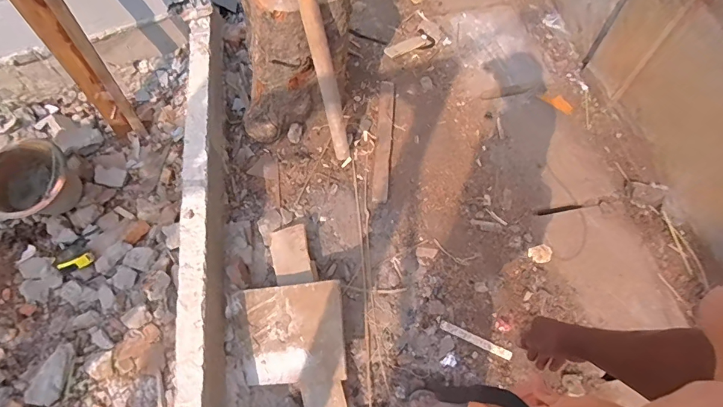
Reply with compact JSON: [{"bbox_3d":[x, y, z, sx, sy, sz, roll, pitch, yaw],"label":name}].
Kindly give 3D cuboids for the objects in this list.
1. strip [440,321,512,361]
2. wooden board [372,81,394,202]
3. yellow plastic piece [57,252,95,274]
[{"bbox_3d":[0.373,0.445,1.304,0.236,0.013,0.029,23,66,13],"label":"strip"},{"bbox_3d":[0.092,-0.269,1.631,0.063,0.026,0.579,4,63,4],"label":"wooden board"},{"bbox_3d":[-0.857,0.180,1.200,0.101,0.044,0.024,-25,28,-8],"label":"yellow plastic piece"}]

